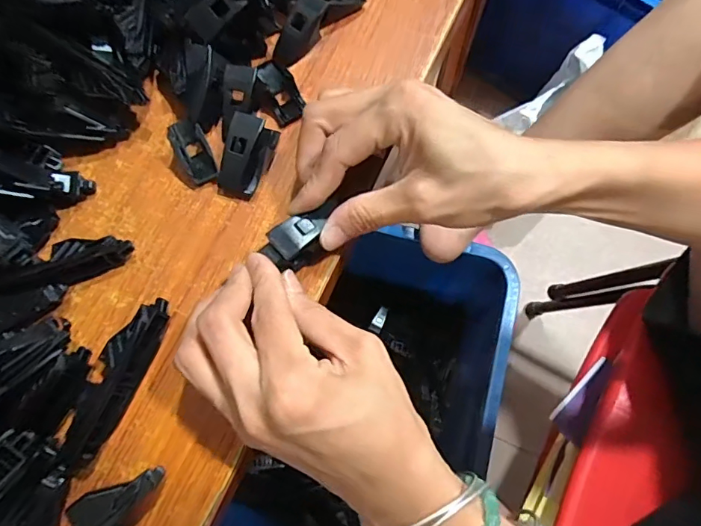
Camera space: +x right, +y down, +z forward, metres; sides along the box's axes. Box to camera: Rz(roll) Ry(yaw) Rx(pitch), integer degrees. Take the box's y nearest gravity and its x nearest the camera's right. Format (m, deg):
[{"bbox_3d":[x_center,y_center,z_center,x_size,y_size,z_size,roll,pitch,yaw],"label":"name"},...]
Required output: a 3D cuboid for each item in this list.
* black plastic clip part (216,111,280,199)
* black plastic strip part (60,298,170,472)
[{"bbox_3d":[-0.056,-0.061,0.268,0.028,0.012,0.050,9,74,5],"label":"black plastic clip part"},{"bbox_3d":[-0.114,0.056,0.232,0.022,0.014,0.082,26,76,9],"label":"black plastic strip part"}]

